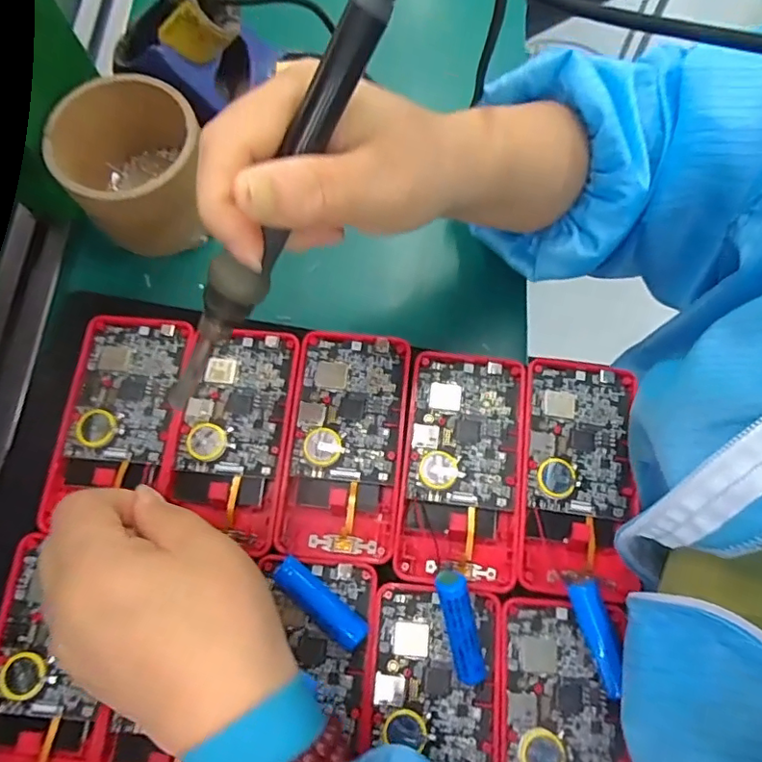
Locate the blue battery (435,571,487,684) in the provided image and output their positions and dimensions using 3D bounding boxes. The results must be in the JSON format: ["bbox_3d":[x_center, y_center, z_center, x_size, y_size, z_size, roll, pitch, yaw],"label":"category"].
[{"bbox_3d":[0.037,0.114,0.249,0.013,0.013,0.051,-15,94,-5],"label":"blue battery"}]

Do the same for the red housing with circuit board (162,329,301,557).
[{"bbox_3d":[-0.081,0.028,0.299,0.060,0.012,0.115,5,73,2],"label":"red housing with circuit board"}]

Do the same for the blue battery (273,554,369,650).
[{"bbox_3d":[-0.030,0.108,0.265,0.053,0.014,0.014,38,76,11],"label":"blue battery"}]

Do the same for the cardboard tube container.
[{"bbox_3d":[-0.146,-0.128,0.328,0.081,0.063,0.086,0,73,0],"label":"cardboard tube container"}]

